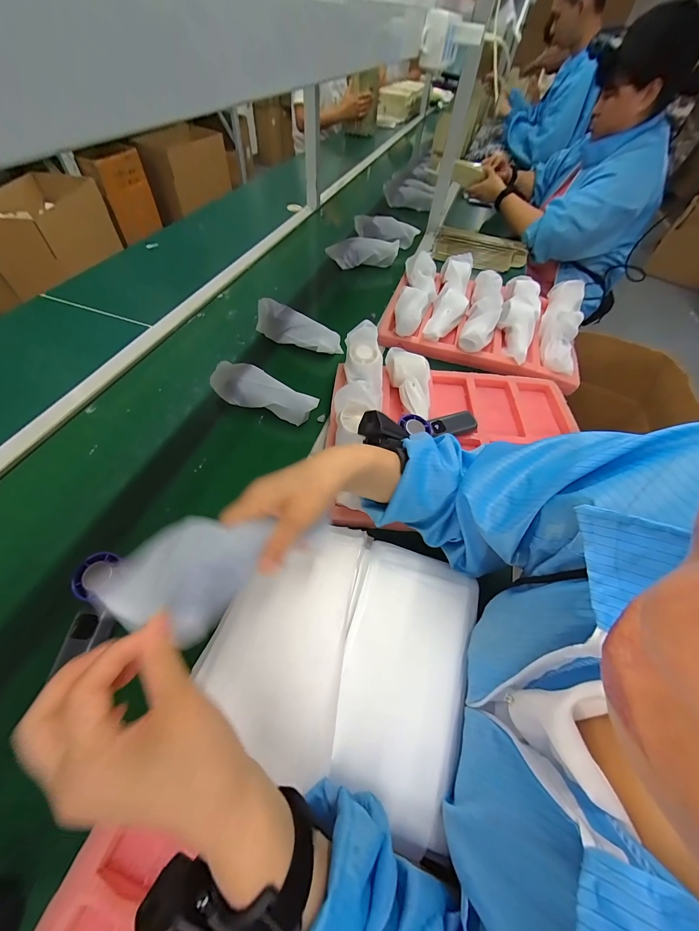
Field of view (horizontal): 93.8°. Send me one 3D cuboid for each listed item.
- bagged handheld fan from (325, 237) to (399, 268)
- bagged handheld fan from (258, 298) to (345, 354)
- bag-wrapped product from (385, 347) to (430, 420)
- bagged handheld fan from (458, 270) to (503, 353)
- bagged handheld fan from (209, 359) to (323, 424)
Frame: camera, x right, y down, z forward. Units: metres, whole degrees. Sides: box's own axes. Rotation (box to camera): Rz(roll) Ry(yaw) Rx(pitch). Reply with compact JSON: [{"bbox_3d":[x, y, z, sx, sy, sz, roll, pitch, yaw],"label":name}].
[{"bbox_3d":[0.037,-0.595,0.914,0.193,0.068,0.053,-3,56,-8],"label":"bagged handheld fan"},{"bbox_3d":[-0.104,-0.285,0.680,0.186,0.069,0.054,23,56,10],"label":"bagged handheld fan"},{"bbox_3d":[0.113,-0.153,0.591,0.065,0.043,0.160,-11,70,-12],"label":"bag-wrapped product"},{"bbox_3d":[0.307,-0.353,0.748,0.070,0.056,0.278,20,56,8],"label":"bagged handheld fan"},{"bbox_3d":[-0.152,-0.126,0.569,0.196,0.049,0.062,23,56,10],"label":"bagged handheld fan"}]

